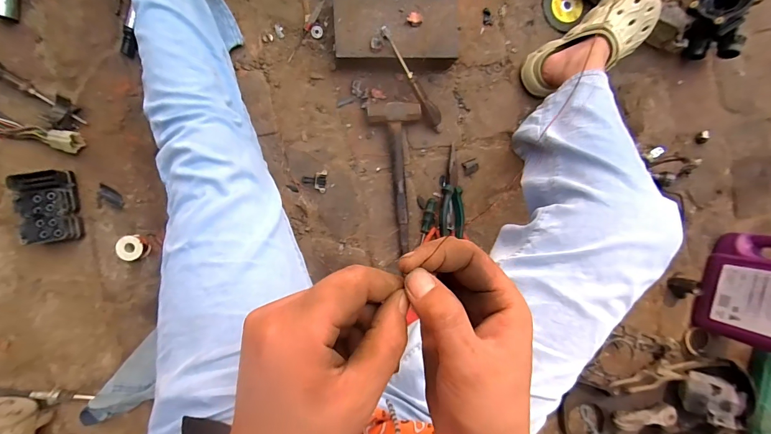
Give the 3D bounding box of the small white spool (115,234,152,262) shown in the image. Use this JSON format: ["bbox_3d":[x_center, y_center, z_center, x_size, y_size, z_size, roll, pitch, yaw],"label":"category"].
[{"bbox_3d":[-0.448,0.056,0.650,0.042,0.031,0.044,0,93,-8],"label":"small white spool"}]

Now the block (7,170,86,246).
[{"bbox_3d":[-0.576,-0.015,0.623,0.084,0.049,0.120,-10,94,-7],"label":"block"}]

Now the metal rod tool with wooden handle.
[{"bbox_3d":[0.055,-0.250,0.677,0.023,0.022,0.213,-37,112,-5],"label":"metal rod tool with wooden handle"}]

